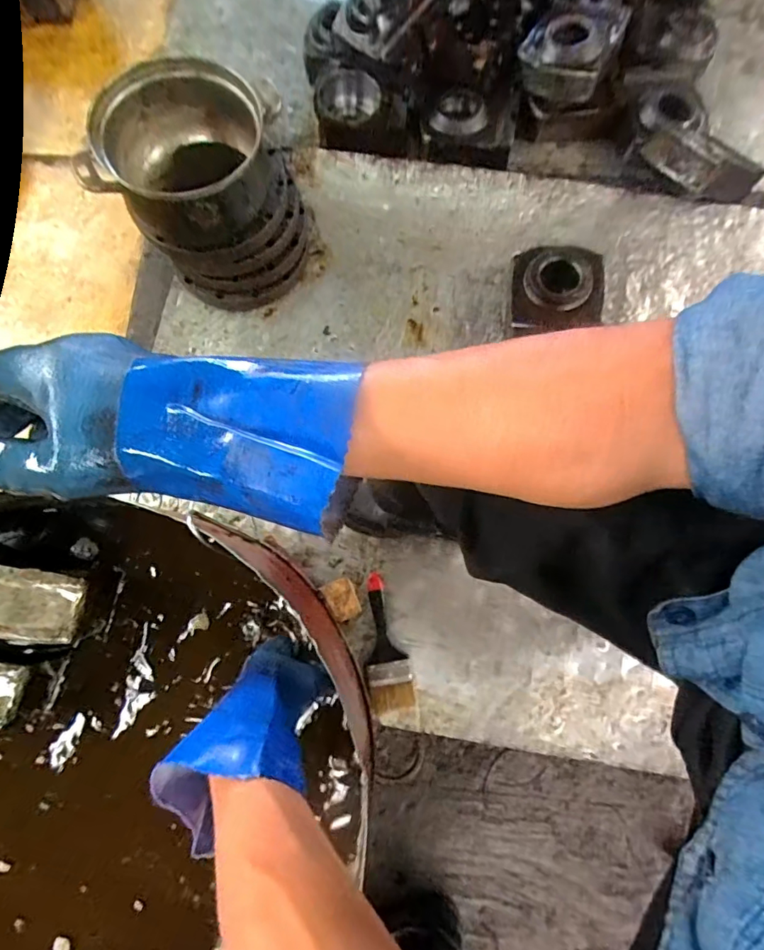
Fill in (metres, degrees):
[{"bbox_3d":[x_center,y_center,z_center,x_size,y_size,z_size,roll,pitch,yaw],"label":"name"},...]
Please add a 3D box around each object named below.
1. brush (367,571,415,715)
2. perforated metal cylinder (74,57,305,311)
[{"bbox_3d":[0.005,0.257,0.773,0.063,0.026,0.202,-9,77,-2],"label":"brush"},{"bbox_3d":[-0.284,-0.465,0.826,0.275,0.266,0.254,-8,77,-1],"label":"perforated metal cylinder"}]

